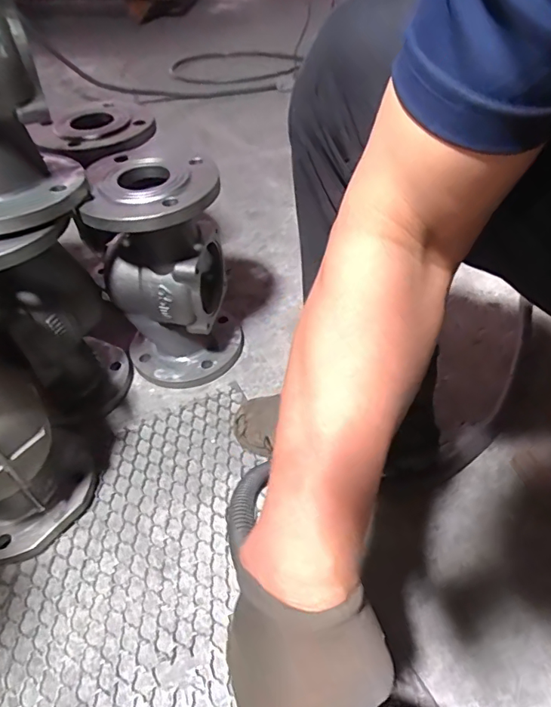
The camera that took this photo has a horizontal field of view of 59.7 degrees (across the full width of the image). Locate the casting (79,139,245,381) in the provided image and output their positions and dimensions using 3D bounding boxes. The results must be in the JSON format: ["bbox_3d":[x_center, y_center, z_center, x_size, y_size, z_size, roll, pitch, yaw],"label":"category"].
[{"bbox_3d":[-0.147,-0.107,0.678,0.171,0.305,0.163,-16,48,-12],"label":"casting"}]

